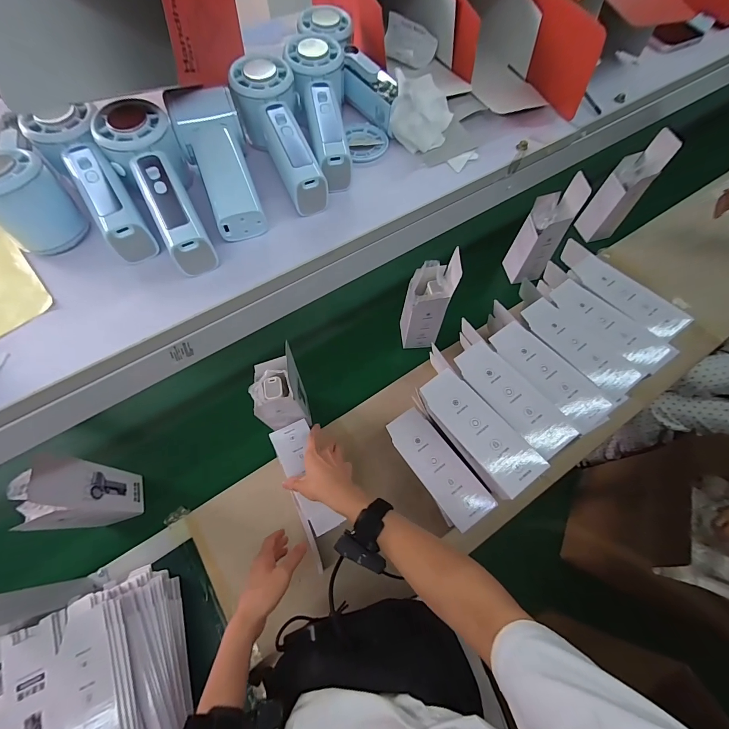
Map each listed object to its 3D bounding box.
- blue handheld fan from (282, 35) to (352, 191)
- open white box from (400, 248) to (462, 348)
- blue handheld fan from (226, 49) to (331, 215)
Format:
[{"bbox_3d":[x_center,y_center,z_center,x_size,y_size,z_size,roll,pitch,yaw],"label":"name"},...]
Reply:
[{"bbox_3d":[-0.039,-0.244,0.331,0.054,0.044,0.166,-9,80,-5],"label":"blue handheld fan"},{"bbox_3d":[0.126,-0.126,0.697,0.077,0.230,0.090,-1,64,-1],"label":"open white box"},{"bbox_3d":[-0.080,-0.211,0.312,0.055,0.055,0.148,-17,66,-8],"label":"blue handheld fan"}]

